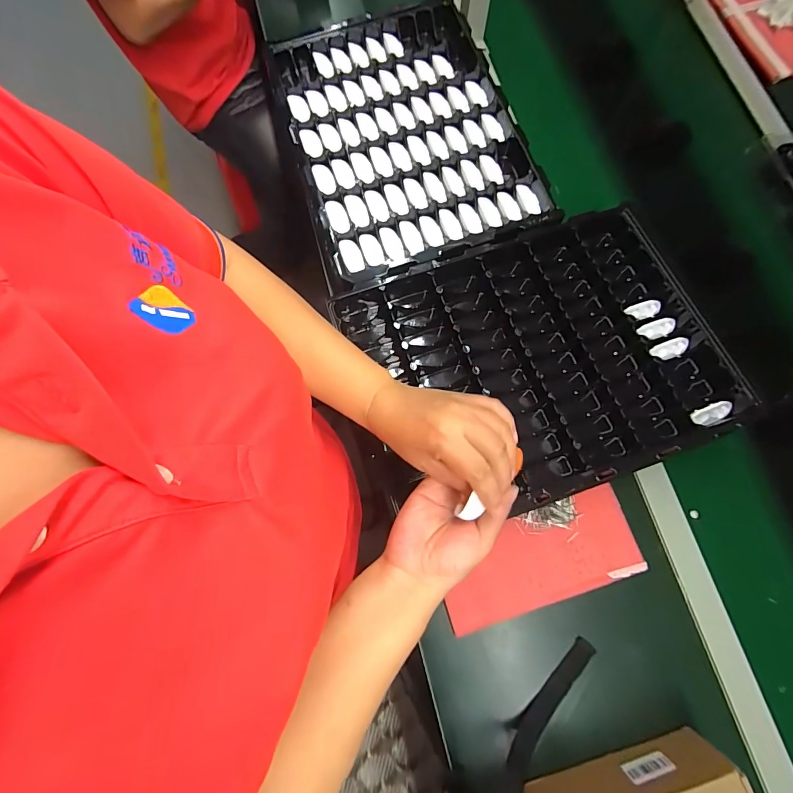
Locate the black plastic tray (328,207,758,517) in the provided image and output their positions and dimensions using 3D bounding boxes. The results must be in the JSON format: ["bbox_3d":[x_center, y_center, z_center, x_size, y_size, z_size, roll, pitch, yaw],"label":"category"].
[{"bbox_3d":[0.181,-0.057,0.527,0.422,0.071,0.346,-21,76,-4],"label":"black plastic tray"}]

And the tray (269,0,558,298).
[{"bbox_3d":[0.011,-0.407,0.634,0.350,0.045,0.484,-15,76,-3],"label":"tray"}]

